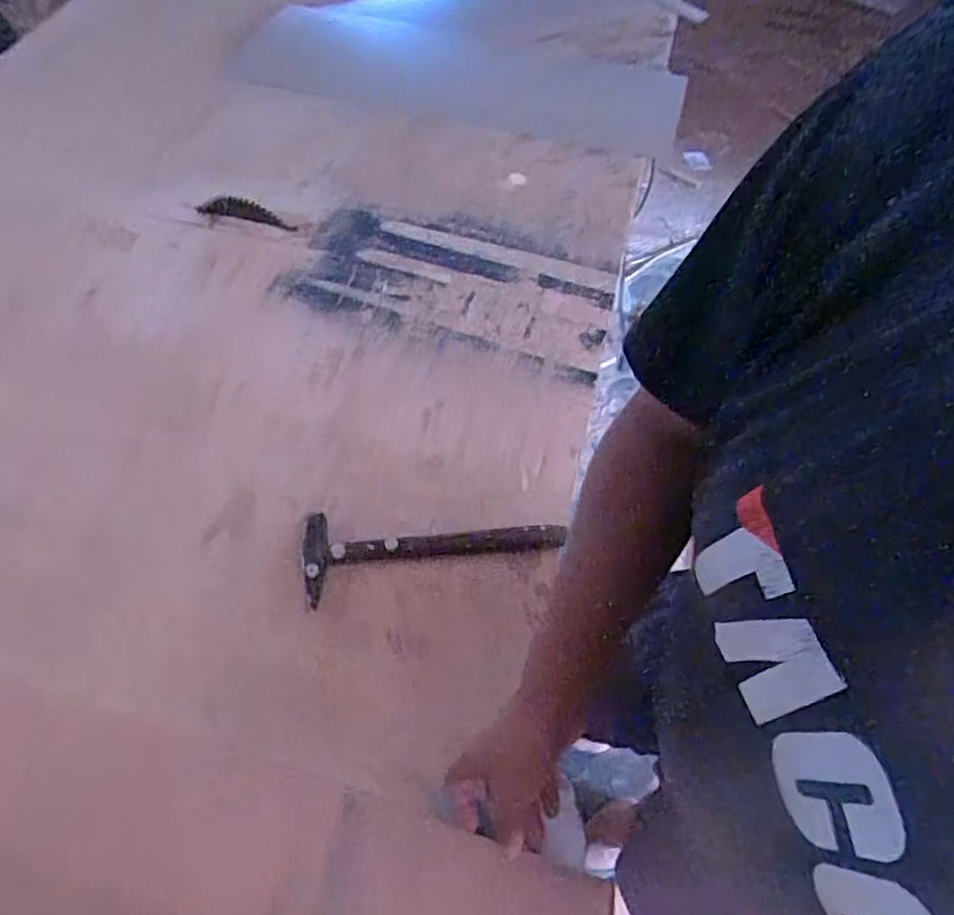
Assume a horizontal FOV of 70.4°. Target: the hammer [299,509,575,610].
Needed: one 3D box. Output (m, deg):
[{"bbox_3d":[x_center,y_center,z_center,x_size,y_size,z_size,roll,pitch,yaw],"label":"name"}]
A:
[{"bbox_3d":[-0.045,0.092,0.719,0.273,0.019,0.089,-6,57,-5],"label":"hammer"}]

